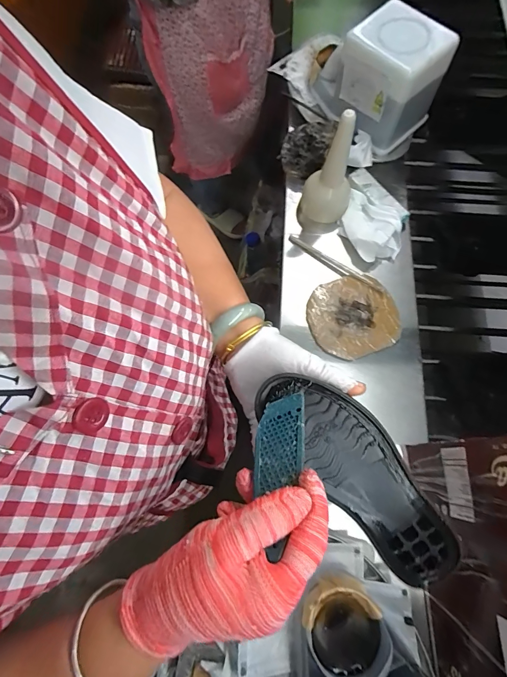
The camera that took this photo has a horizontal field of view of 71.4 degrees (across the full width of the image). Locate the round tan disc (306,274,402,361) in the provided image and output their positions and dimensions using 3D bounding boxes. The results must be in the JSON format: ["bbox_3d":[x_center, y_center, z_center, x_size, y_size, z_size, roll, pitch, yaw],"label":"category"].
[{"bbox_3d":[0.172,-0.040,0.606,0.150,0.011,0.140,0,71,-1],"label":"round tan disc"}]

